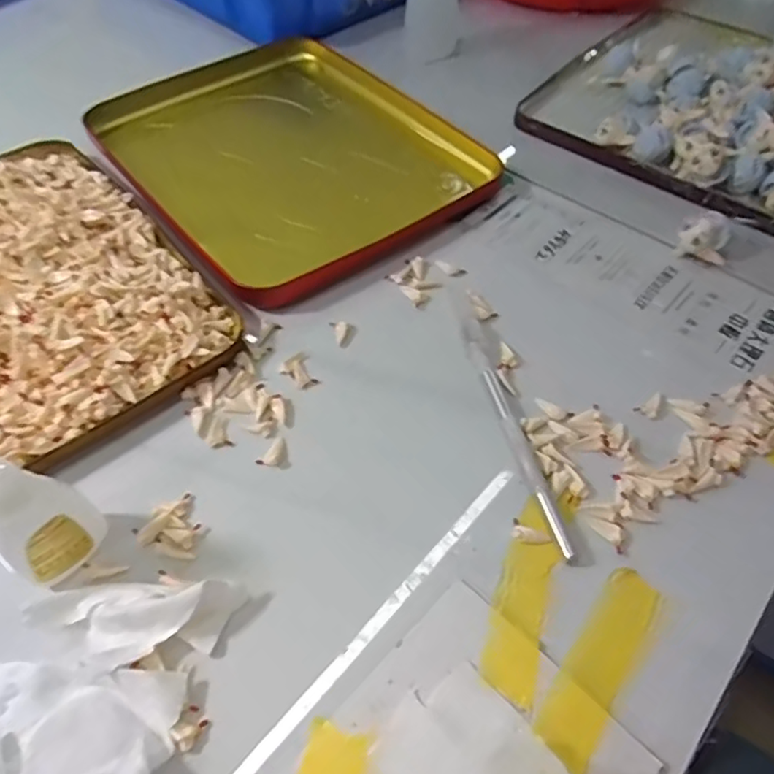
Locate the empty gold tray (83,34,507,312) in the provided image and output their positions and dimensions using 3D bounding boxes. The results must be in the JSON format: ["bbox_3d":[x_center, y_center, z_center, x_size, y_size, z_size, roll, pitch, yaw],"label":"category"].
[{"bbox_3d":[-0.076,-0.169,0.413,0.193,0.030,0.260,-32,61,-22],"label":"empty gold tray"}]

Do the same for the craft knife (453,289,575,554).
[{"bbox_3d":[0.054,0.009,0.277,0.012,0.007,0.150,-10,55,-9],"label":"craft knife"}]

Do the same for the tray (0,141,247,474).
[{"bbox_3d":[-0.215,-0.047,0.305,0.199,0.019,0.229,-34,62,-24],"label":"tray"}]

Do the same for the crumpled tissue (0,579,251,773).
[{"bbox_3d":[-0.102,0.102,0.200,0.070,0.021,0.085,13,55,7],"label":"crumpled tissue"}]

